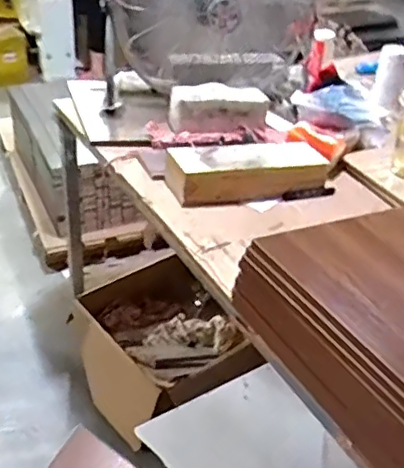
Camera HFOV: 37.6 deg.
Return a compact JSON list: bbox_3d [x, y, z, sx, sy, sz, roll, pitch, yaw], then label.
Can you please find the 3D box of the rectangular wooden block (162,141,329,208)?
[{"bbox_3d":[0.109,-0.146,1.275,0.364,0.067,0.130,-12,37,-22],"label":"rectangular wooden block"}]

